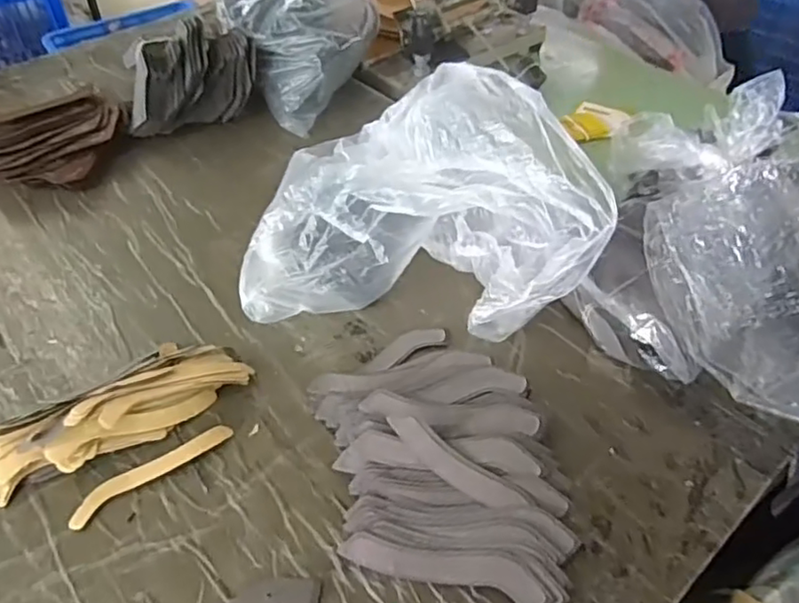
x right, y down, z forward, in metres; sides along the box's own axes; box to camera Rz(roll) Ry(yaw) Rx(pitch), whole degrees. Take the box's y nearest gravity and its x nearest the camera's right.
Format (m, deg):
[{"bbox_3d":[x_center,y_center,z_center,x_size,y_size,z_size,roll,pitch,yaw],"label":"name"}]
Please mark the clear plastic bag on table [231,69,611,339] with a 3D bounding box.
[{"bbox_3d":[0.018,-0.114,0.665,0.360,0.205,0.257,6,47,6],"label":"clear plastic bag on table"}]

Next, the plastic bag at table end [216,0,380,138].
[{"bbox_3d":[-0.134,-0.414,0.942,0.202,0.207,0.203,-27,52,-23],"label":"plastic bag at table end"}]

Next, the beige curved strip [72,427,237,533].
[{"bbox_3d":[-0.222,0.149,0.561,0.147,0.004,0.028,-30,53,-25],"label":"beige curved strip"}]

